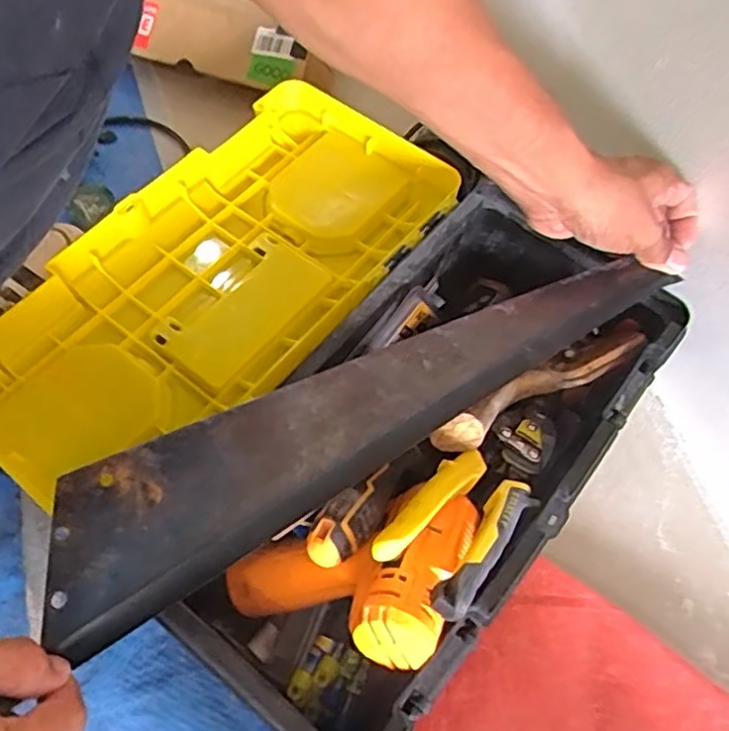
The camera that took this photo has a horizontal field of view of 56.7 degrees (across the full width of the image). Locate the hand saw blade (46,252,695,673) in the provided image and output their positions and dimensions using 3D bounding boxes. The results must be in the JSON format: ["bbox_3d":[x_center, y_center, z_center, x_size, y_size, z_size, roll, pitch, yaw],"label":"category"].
[{"bbox_3d":[0.004,0.017,0.438,0.436,0.010,0.092,-30,70,-17],"label":"hand saw blade"}]

